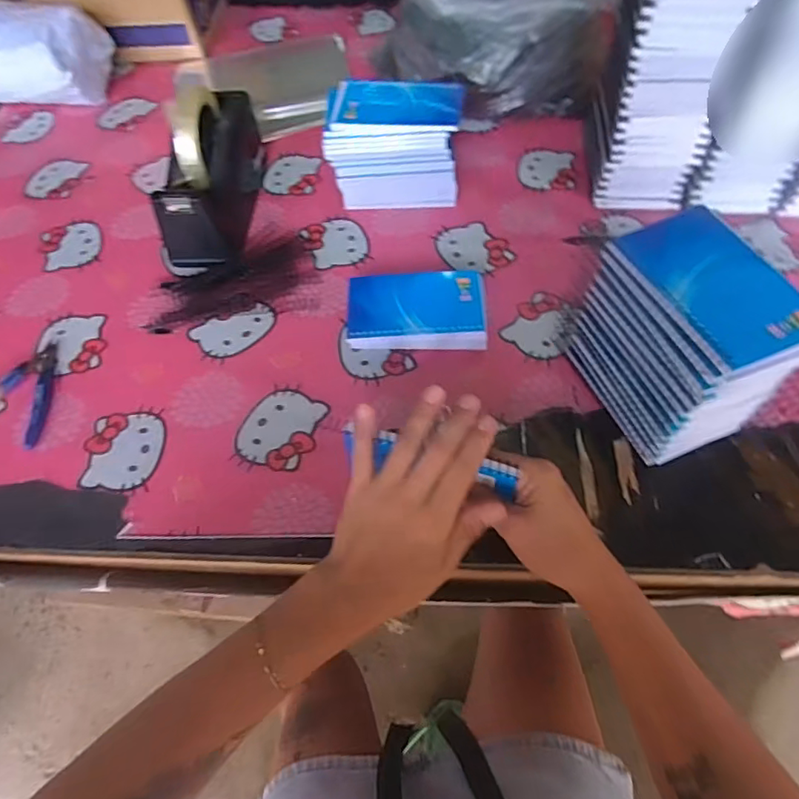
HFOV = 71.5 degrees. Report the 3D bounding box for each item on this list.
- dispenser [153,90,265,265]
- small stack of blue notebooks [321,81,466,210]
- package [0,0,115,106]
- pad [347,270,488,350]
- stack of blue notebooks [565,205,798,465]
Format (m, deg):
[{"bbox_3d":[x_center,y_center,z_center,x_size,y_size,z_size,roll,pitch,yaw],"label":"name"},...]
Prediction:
[{"bbox_3d":[-0.213,-0.261,0.628,0.073,0.127,0.209,0,57,4],"label":"dispenser"},{"bbox_3d":[-0.004,-0.284,0.631,0.141,0.106,0.085,3,57,6],"label":"small stack of blue notebooks"},{"bbox_3d":[-0.527,-0.486,0.793,0.200,0.109,0.122,2,57,5],"label":"package"},{"bbox_3d":[0.017,-0.087,0.554,0.132,0.031,0.088,0,57,4],"label":"pad"},{"bbox_3d":[0.218,-0.041,0.439,0.086,0.149,0.131,-19,58,-8],"label":"stack of blue notebooks"}]

